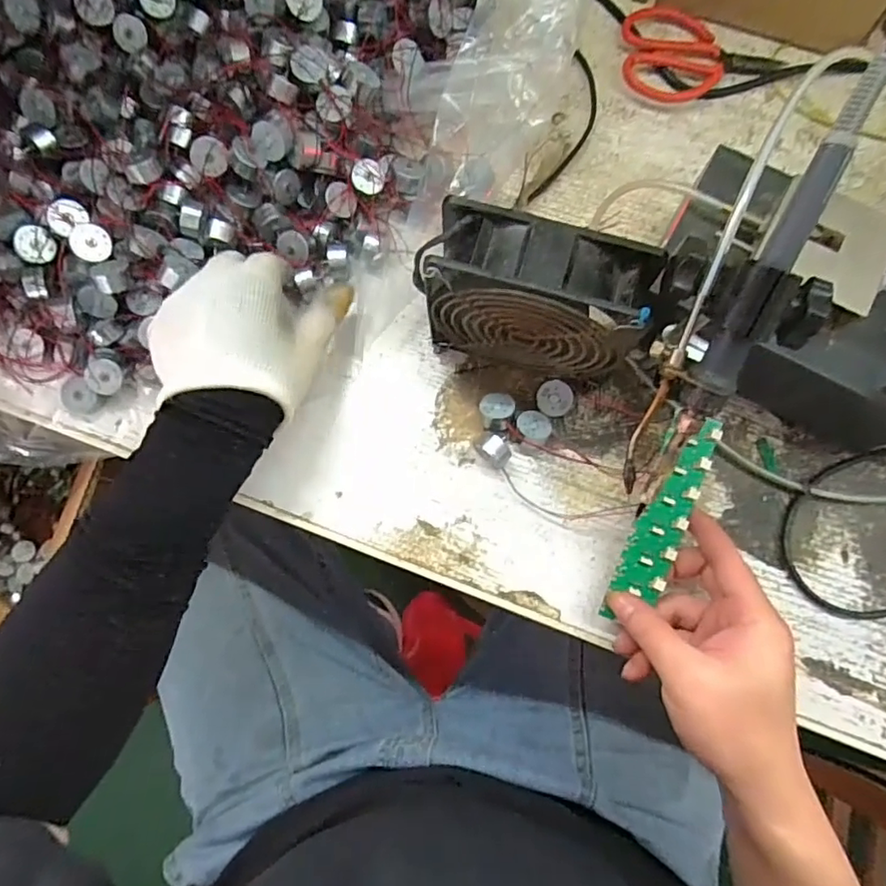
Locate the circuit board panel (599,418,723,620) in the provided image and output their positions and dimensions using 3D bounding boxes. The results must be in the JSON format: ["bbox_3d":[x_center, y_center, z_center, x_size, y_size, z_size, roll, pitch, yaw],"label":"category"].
[{"bbox_3d":[0.137,0.048,0.353,0.029,0.007,0.133,28,87,6],"label":"circuit board panel"}]

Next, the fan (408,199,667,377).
[{"bbox_3d":[0.053,-0.081,0.347,0.120,0.124,0.047,15,80,3],"label":"fan"}]

